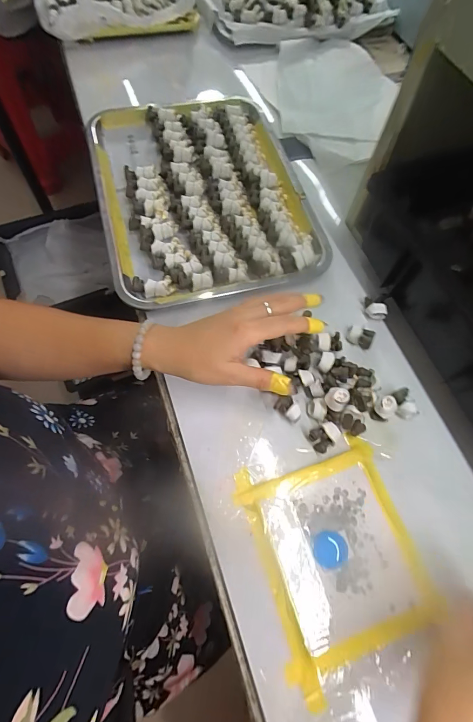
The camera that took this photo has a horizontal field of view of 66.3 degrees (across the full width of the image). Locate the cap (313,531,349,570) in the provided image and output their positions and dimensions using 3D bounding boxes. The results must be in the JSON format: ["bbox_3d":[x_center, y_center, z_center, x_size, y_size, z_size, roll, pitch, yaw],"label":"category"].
[{"bbox_3d":[0.084,0.167,0.320,0.030,0.008,0.029,1,65,-2],"label":"cap"}]

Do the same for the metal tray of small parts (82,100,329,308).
[{"bbox_3d":[-0.047,-0.230,0.485,0.257,0.027,0.346,-11,66,-7],"label":"metal tray of small parts"}]

